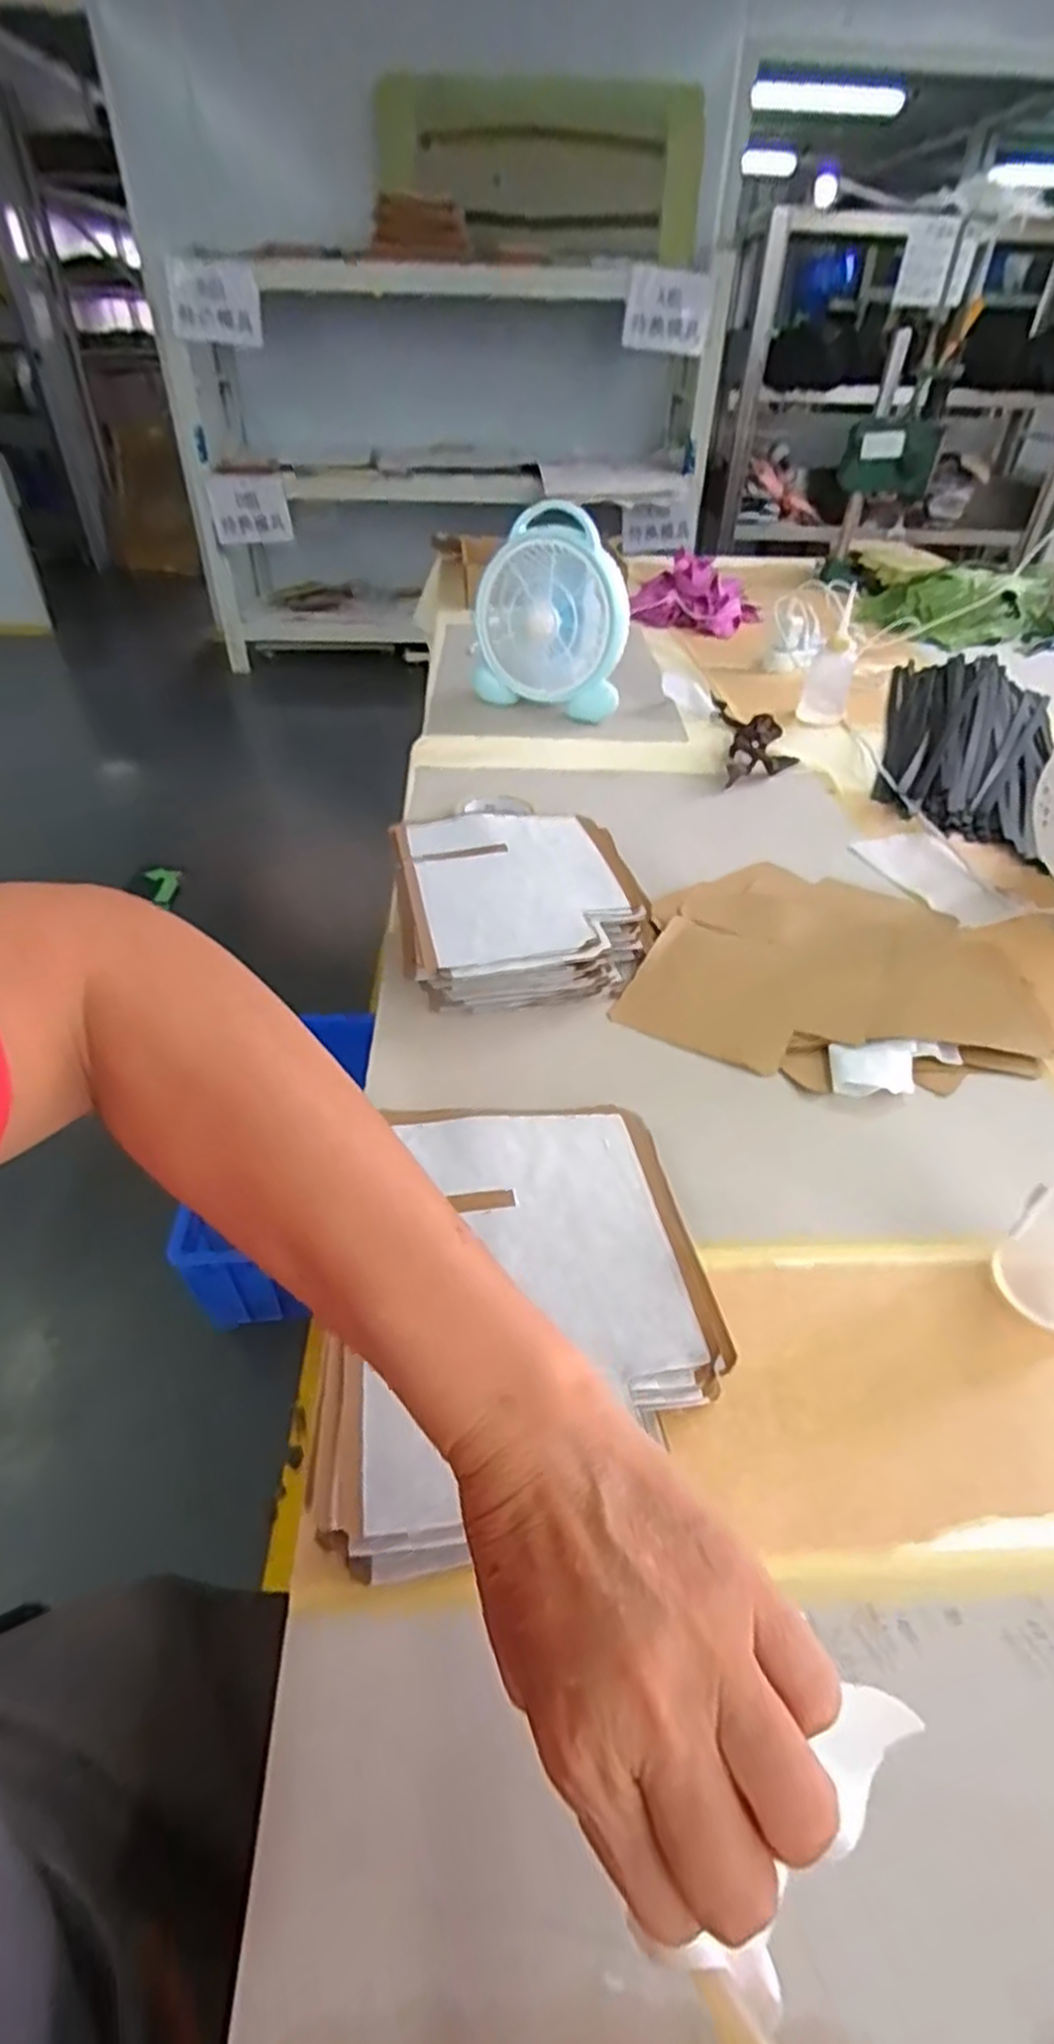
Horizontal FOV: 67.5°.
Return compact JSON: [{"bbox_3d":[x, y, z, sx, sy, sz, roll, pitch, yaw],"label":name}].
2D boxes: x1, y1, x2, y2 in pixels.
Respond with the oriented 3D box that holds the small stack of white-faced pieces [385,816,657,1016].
[{"bbox_3d":[-0.004,-0.111,0.730,0.222,0.064,0.240,-6,42,-8],"label":"small stack of white-faced pieces"}]

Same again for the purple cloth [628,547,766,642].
[{"bbox_3d":[0.330,-0.825,1.532,0.241,0.082,0.269,10,42,10],"label":"purple cloth"}]

